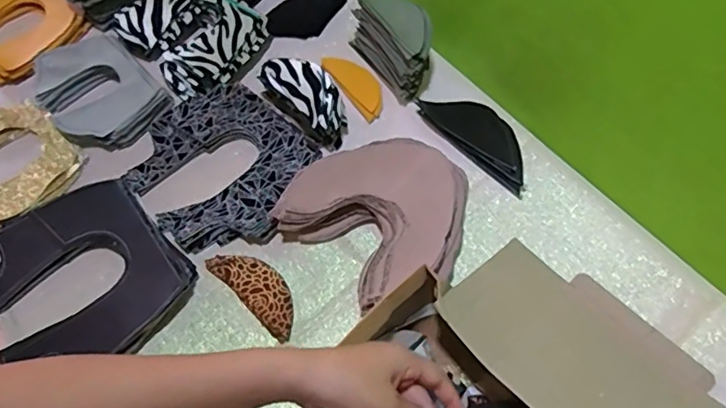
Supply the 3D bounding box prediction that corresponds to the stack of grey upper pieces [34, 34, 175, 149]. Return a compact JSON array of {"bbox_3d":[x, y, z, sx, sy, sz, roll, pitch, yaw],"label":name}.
[{"bbox_3d":[-0.324,-0.141,0.678,0.166,0.021,0.117,42,66,18],"label":"stack of grey upper pieces"}]

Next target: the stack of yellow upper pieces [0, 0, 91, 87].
[{"bbox_3d":[-0.455,-0.237,0.737,0.166,0.031,0.134,41,66,17],"label":"stack of yellow upper pieces"}]

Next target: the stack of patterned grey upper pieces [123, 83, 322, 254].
[{"bbox_3d":[-0.162,-0.045,0.642,0.200,0.022,0.181,40,65,17],"label":"stack of patterned grey upper pieces"}]

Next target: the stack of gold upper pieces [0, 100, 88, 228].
[{"bbox_3d":[-0.410,-0.055,0.650,0.159,0.019,0.121,39,65,17],"label":"stack of gold upper pieces"}]

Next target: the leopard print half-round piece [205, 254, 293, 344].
[{"bbox_3d":[-0.109,0.088,0.591,0.118,0.010,0.047,40,66,17],"label":"leopard print half-round piece"}]

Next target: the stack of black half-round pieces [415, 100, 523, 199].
[{"bbox_3d":[0.145,-0.086,0.691,0.063,0.026,0.165,-39,70,-22],"label":"stack of black half-round pieces"}]

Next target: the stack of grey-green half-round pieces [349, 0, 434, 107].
[{"bbox_3d":[0.044,-0.212,0.717,0.058,0.075,0.128,-28,66,-18],"label":"stack of grey-green half-round pieces"}]

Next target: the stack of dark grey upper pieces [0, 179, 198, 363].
[{"bbox_3d":[-0.290,0.076,0.569,0.186,0.024,0.193,-38,70,-22],"label":"stack of dark grey upper pieces"}]

